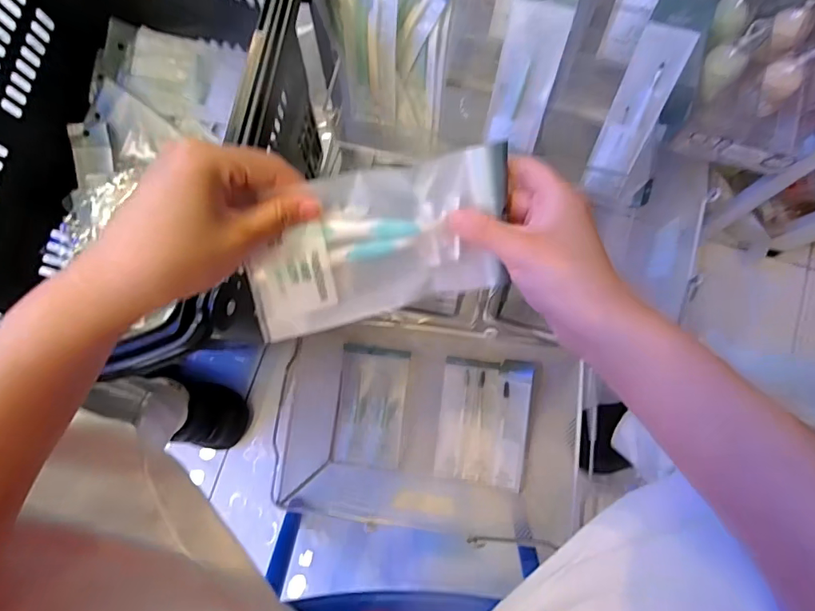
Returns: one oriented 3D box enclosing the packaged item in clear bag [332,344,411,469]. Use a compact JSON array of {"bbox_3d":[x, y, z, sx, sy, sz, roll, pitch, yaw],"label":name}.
[{"bbox_3d":[-0.055,0.154,0.704,0.103,0.018,0.175,6,80,3],"label":"packaged item in clear bag"}]

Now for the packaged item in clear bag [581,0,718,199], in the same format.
[{"bbox_3d":[0.236,-0.202,0.462,0.051,0.185,0.016,16,38,4],"label":"packaged item in clear bag"}]

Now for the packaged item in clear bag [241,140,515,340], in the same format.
[{"bbox_3d":[-0.013,-0.038,0.281,0.164,0.013,0.086,-16,110,-15],"label":"packaged item in clear bag"}]

